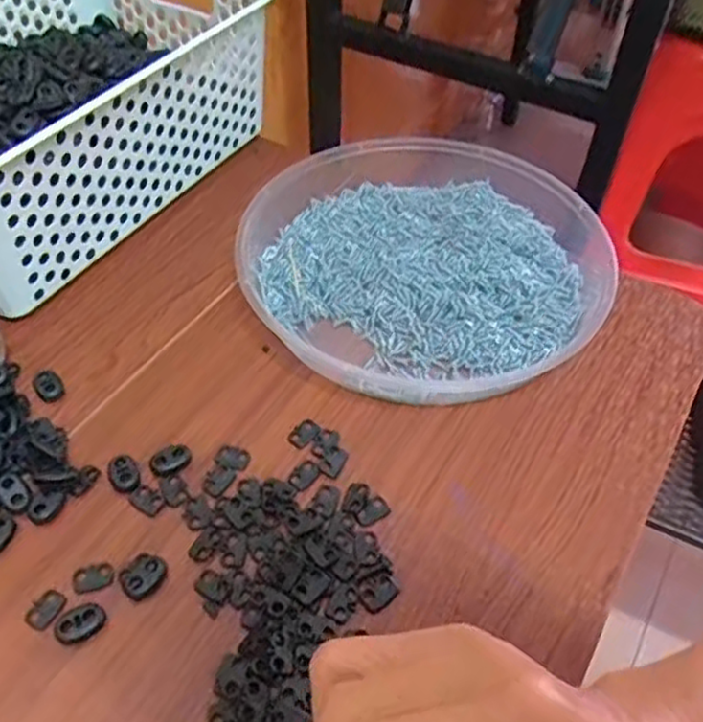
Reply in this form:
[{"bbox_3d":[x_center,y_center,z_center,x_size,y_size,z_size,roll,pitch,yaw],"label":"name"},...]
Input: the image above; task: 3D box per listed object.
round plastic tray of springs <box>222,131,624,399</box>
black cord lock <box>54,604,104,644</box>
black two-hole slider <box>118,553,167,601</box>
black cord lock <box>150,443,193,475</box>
[{"bbox_3d":[0.048,-0.080,0.469,0.227,0.032,0.212,4,53,-3],"label":"round plastic tray of springs"},{"bbox_3d":[-0.125,0.120,0.325,0.022,0.006,0.014,-19,53,-18],"label":"black cord lock"},{"bbox_3d":[-0.100,0.102,0.341,0.019,0.004,0.021,33,56,23],"label":"black two-hole slider"},{"bbox_3d":[-0.097,0.052,0.382,0.022,0.004,0.015,-35,59,-28],"label":"black cord lock"}]

